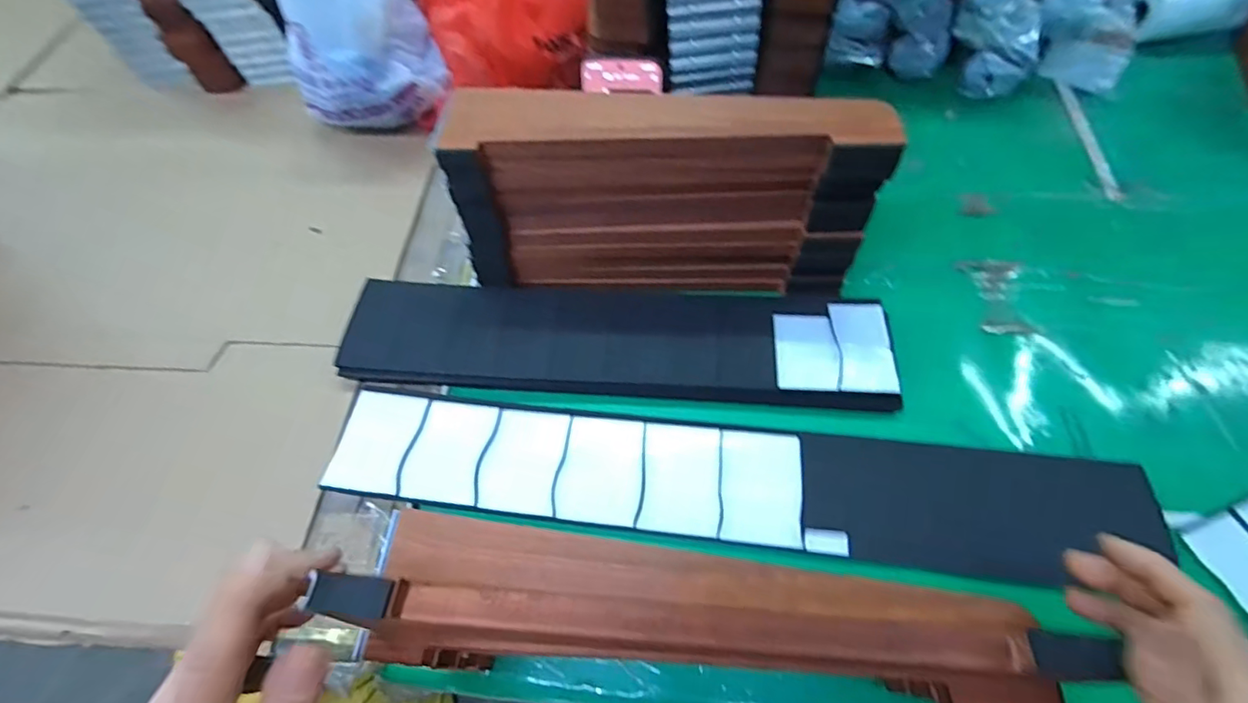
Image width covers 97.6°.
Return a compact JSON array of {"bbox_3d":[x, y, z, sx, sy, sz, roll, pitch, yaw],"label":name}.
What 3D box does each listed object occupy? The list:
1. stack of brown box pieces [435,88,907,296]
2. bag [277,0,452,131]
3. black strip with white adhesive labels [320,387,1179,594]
[{"bbox_3d":[0.033,-0.132,0.466,0.337,0.170,0.073,2,58,5],"label":"stack of brown box pieces"},{"bbox_3d":[-0.301,-0.359,0.604,0.161,0.172,0.157,-22,61,-10],"label":"bag"},{"bbox_3d":[0.077,0.102,0.435,0.629,0.012,0.096,5,58,7],"label":"black strip with white adhesive labels"}]

